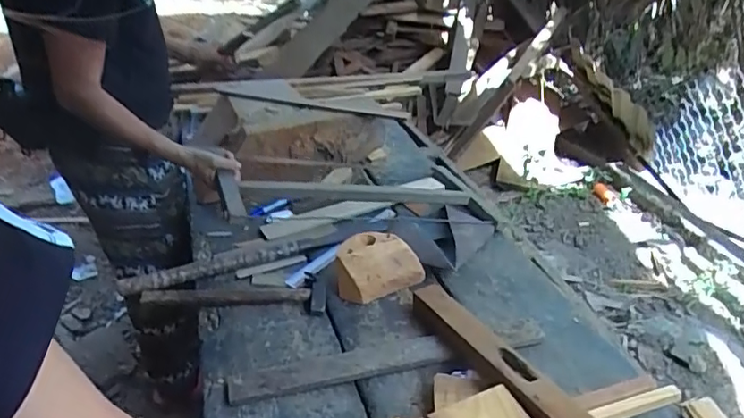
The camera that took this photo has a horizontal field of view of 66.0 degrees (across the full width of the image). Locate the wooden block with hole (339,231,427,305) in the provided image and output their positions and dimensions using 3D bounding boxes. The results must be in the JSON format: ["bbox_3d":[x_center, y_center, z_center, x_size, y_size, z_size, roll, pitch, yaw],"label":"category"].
[{"bbox_3d":[0.009,0.101,1.042,0.145,0.096,0.079,-19,36,-26],"label":"wooden block with hole"}]

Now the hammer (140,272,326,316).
[{"bbox_3d":[-0.248,0.147,1.061,0.330,0.032,0.092,1,32,5],"label":"hammer"}]

